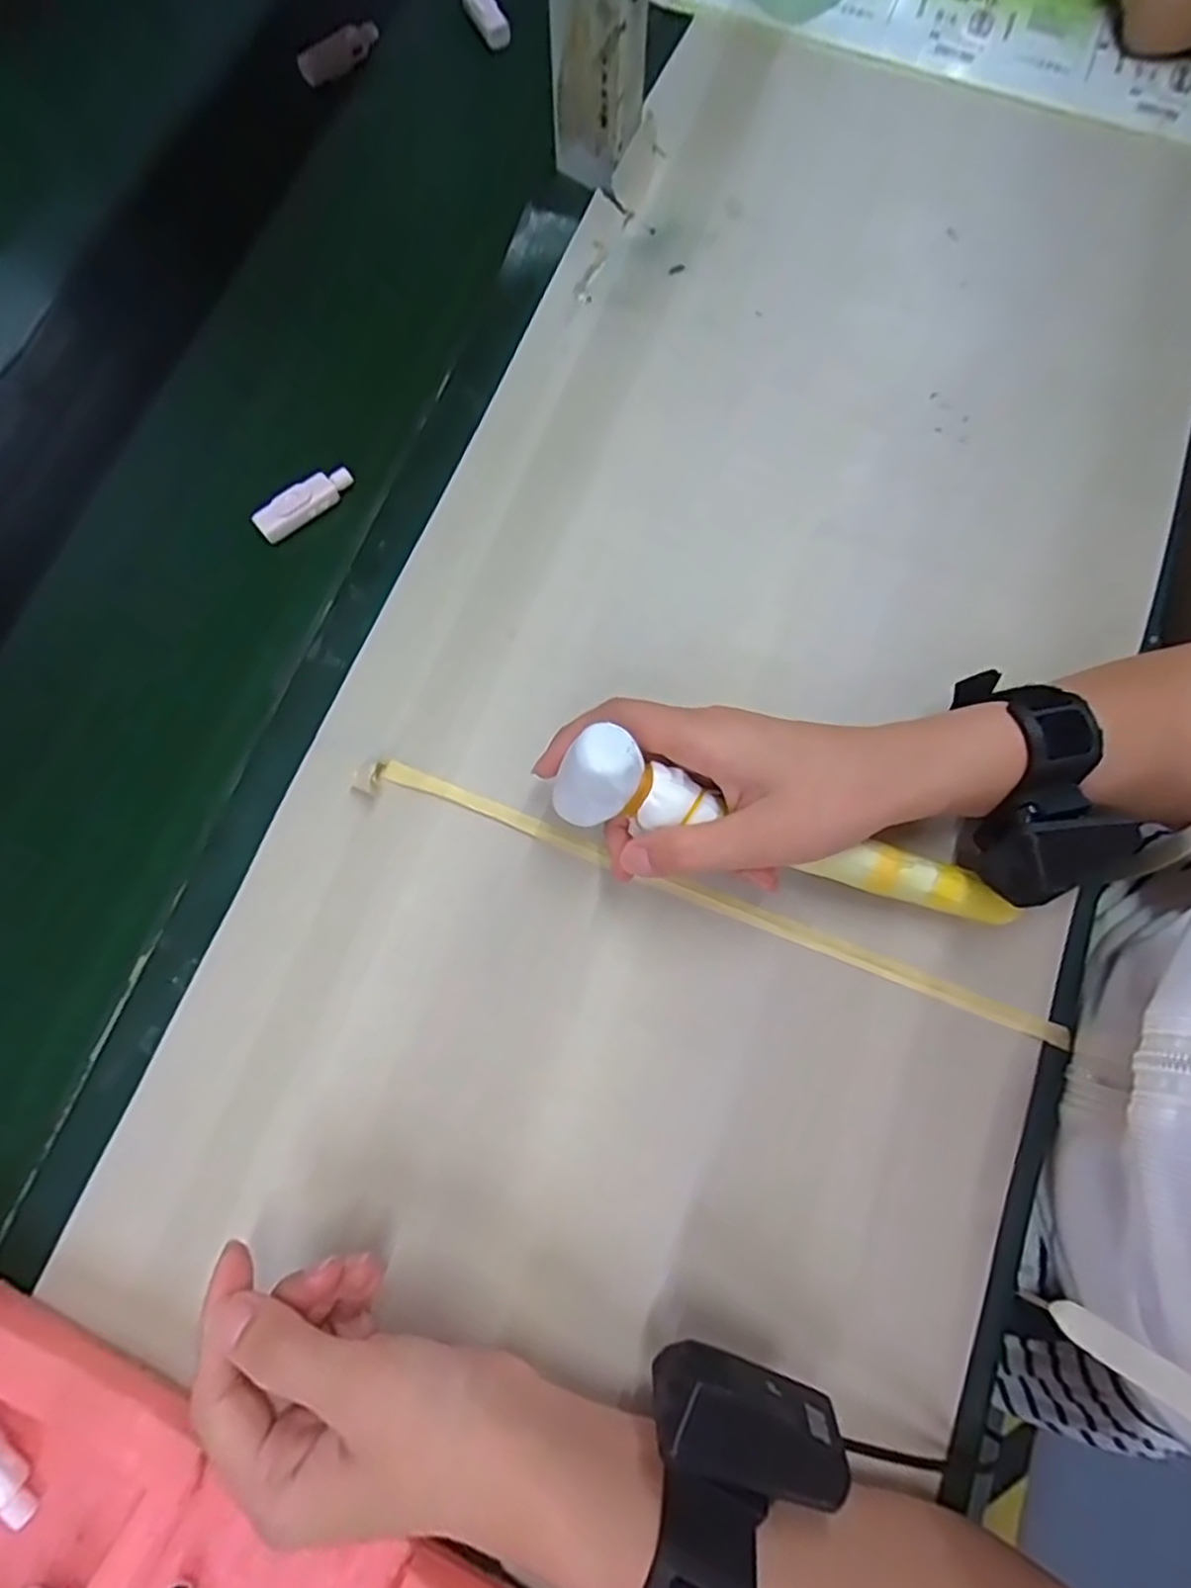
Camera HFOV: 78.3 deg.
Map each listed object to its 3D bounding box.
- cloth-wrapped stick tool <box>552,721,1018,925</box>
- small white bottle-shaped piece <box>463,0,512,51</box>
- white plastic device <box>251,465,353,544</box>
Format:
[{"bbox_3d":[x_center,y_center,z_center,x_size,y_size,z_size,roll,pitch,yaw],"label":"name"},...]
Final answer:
[{"bbox_3d":[0.087,0.022,0.312,0.211,0.035,0.030,18,77,-10],"label":"cloth-wrapped stick tool"},{"bbox_3d":[-0.074,-0.524,0.491,0.012,0.015,0.052,-37,92,-8],"label":"small white bottle-shaped piece"},{"bbox_3d":[-0.158,-0.159,0.398,0.056,0.012,0.015,-40,80,-9],"label":"white plastic device"}]

